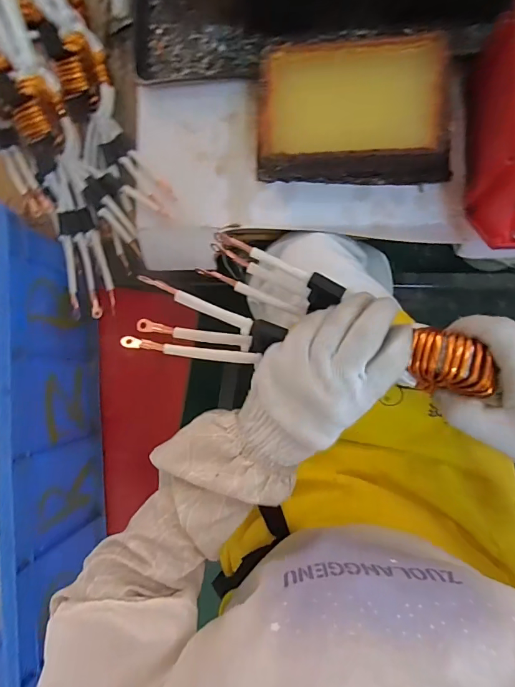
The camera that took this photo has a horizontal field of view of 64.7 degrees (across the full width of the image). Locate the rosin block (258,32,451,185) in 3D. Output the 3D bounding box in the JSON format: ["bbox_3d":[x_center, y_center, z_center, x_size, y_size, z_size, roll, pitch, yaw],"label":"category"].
[{"bbox_3d":[0.110,-0.263,0.468,0.210,0.069,0.136,1,87,9],"label":"rosin block"}]

